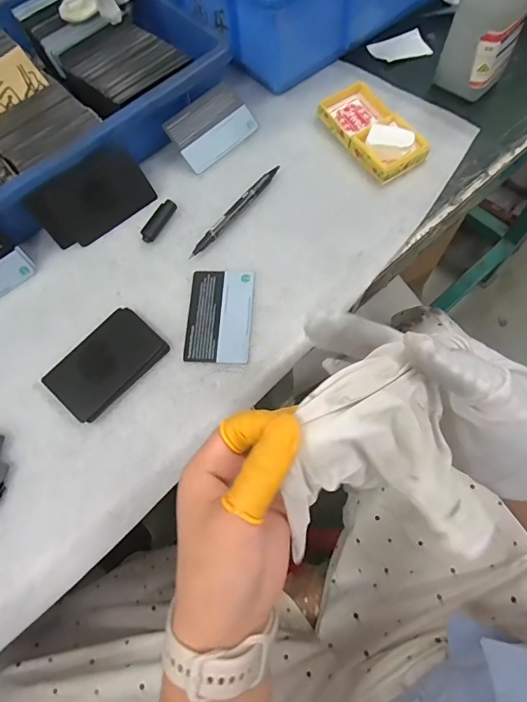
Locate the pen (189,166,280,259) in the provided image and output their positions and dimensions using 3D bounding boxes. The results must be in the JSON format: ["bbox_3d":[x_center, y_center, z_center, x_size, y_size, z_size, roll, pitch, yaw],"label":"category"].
[{"bbox_3d":[-0.024,-0.131,0.388,0.010,0.010,0.122,37,76,14],"label":"pen"}]

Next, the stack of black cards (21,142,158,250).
[{"bbox_3d":[-0.153,-0.138,0.380,0.100,0.061,0.007,-39,45,-12],"label":"stack of black cards"}]

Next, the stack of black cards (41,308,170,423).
[{"bbox_3d":[-0.126,0.009,0.339,0.056,0.009,0.088,40,77,15],"label":"stack of black cards"}]

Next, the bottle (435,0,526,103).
[{"bbox_3d":[0.206,-0.301,0.382,0.055,0.129,0.042,37,76,14],"label":"bottle"}]

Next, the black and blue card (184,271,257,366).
[{"bbox_3d":[-0.037,-0.031,0.352,0.054,0.004,0.084,2,70,3],"label":"black and blue card"}]

